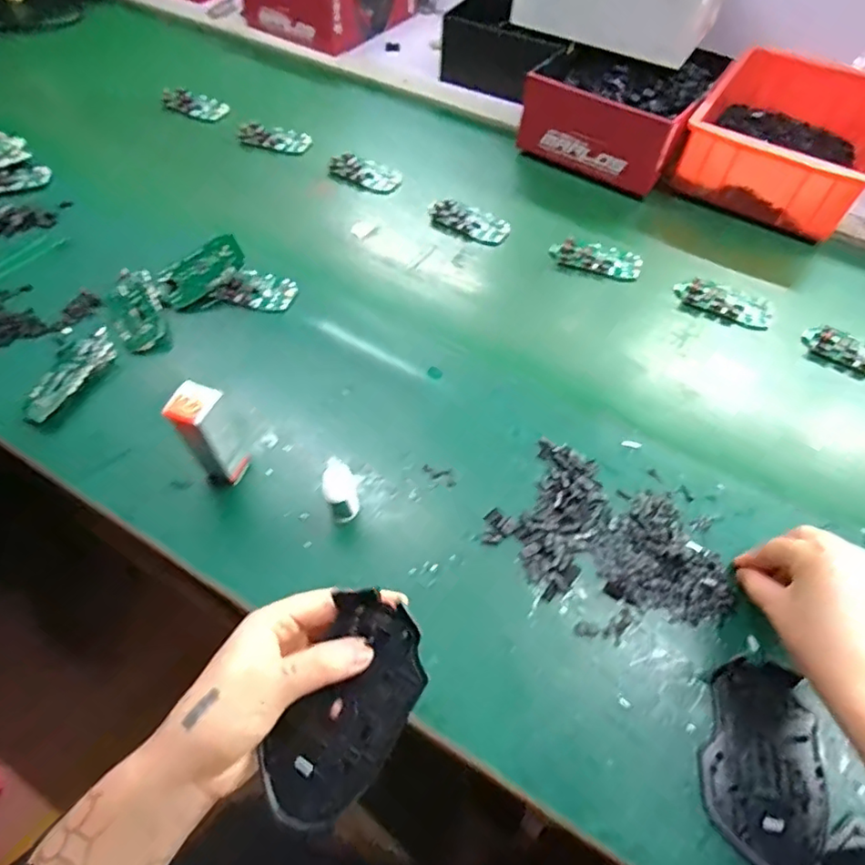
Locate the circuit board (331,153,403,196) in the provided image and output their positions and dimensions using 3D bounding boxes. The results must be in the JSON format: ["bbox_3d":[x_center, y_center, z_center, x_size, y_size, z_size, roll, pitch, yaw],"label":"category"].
[{"bbox_3d":[-0.081,-0.326,0.709,0.086,0.023,0.047,27,58,16],"label":"circuit board"}]

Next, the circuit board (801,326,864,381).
[{"bbox_3d":[0.423,-0.074,0.561,0.100,0.012,0.050,23,62,13],"label":"circuit board"}]

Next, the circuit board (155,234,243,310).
[{"bbox_3d":[-0.231,-0.158,0.562,0.091,0.010,0.044,-29,82,4],"label":"circuit board"}]

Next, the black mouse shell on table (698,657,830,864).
[{"bbox_3d":[0.211,0.206,0.358,0.071,0.011,0.113,22,61,12],"label":"black mouse shell on table"}]

